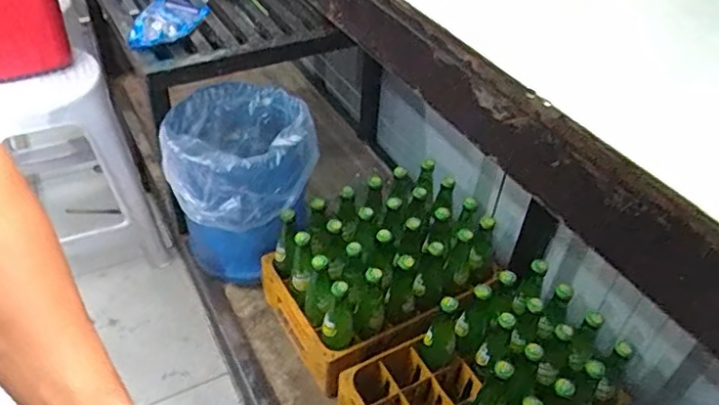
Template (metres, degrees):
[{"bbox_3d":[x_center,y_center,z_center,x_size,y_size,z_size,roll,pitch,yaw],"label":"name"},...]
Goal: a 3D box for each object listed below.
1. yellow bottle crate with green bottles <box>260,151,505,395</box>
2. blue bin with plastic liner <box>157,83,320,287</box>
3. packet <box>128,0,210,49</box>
[{"bbox_3d":[0.034,0.122,1.106,0.377,0.235,0.299,-21,48,-26],"label":"yellow bottle crate with green bottles"},{"bbox_3d":[-0.226,-0.031,1.132,0.260,0.296,0.312,-4,42,-10],"label":"blue bin with plastic liner"},{"bbox_3d":[-0.387,-0.362,1.148,0.127,0.035,0.206,9,42,4],"label":"packet"}]

